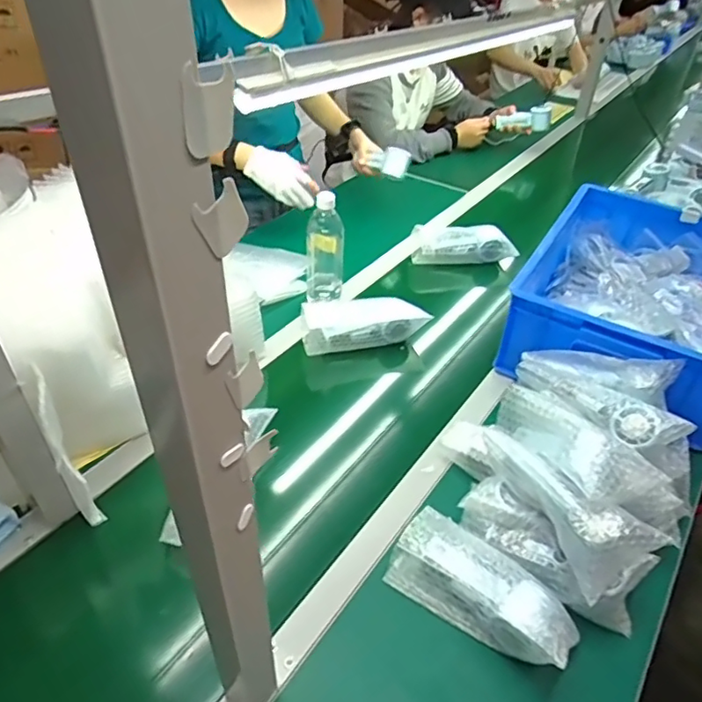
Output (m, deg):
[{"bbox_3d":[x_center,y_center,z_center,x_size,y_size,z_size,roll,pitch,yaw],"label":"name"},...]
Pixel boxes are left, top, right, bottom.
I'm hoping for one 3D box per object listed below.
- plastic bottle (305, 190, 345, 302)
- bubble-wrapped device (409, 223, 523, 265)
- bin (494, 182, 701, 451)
[{"bbox_3d":[-0.046,-0.192,1.026,0.069,0.198,0.059,2,41,-2],"label":"plastic bottle"},{"bbox_3d":[0.241,-0.225,1.219,0.222,0.071,0.075,2,41,-2],"label":"bubble-wrapped device"},{"bbox_3d":[0.498,-0.098,0.985,0.353,0.141,0.460,24,44,21],"label":"bin"}]

